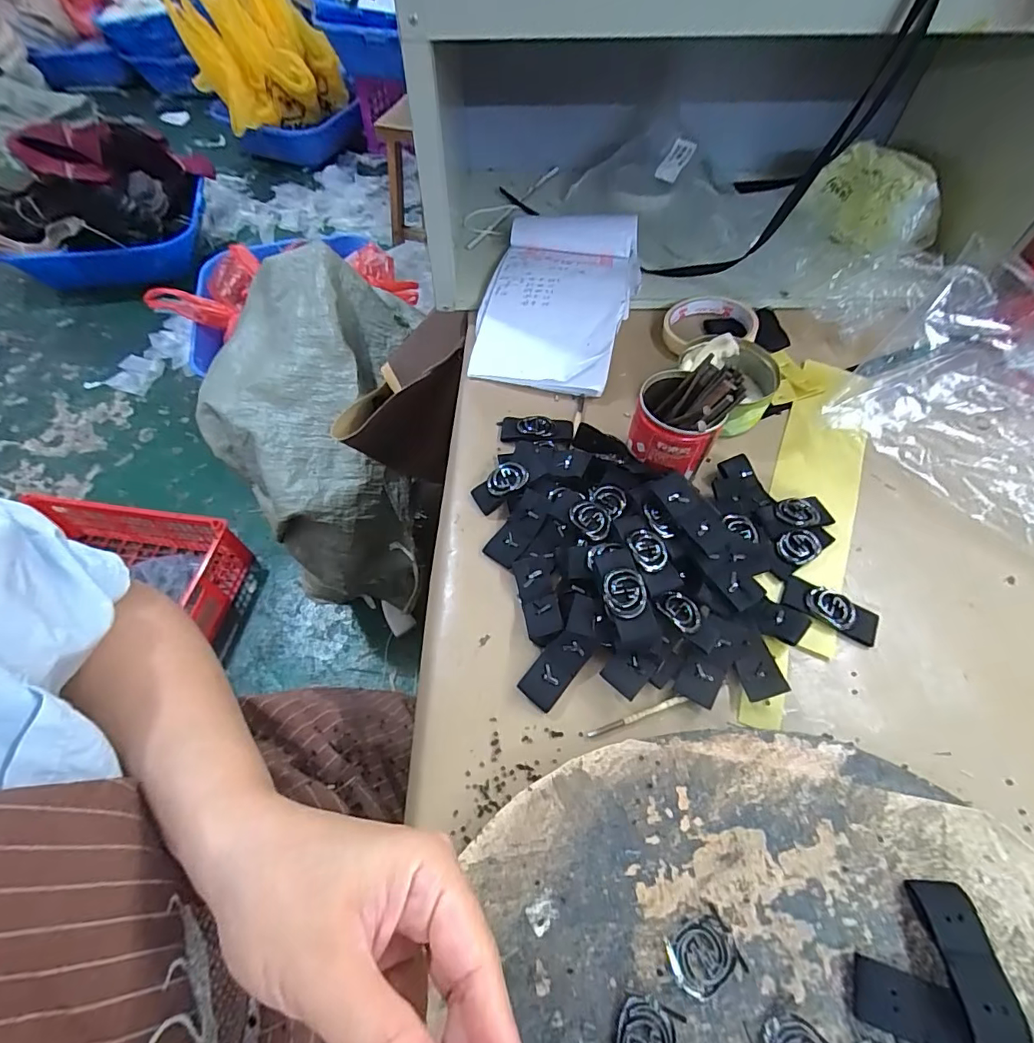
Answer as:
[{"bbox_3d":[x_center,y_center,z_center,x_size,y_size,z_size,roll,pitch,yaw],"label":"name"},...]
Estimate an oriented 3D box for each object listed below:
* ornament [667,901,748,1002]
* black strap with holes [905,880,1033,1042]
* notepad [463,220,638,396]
[{"bbox_3d":[0.090,0.210,0.242,0.033,0.005,0.025,-22,60,-14],"label":"ornament"},{"bbox_3d":[0.212,0.205,0.236,0.028,0.009,0.060,2,44,2],"label":"black strap with holes"},{"bbox_3d":[0.041,-0.230,0.508,0.141,0.030,0.232,13,58,7],"label":"notepad"}]

